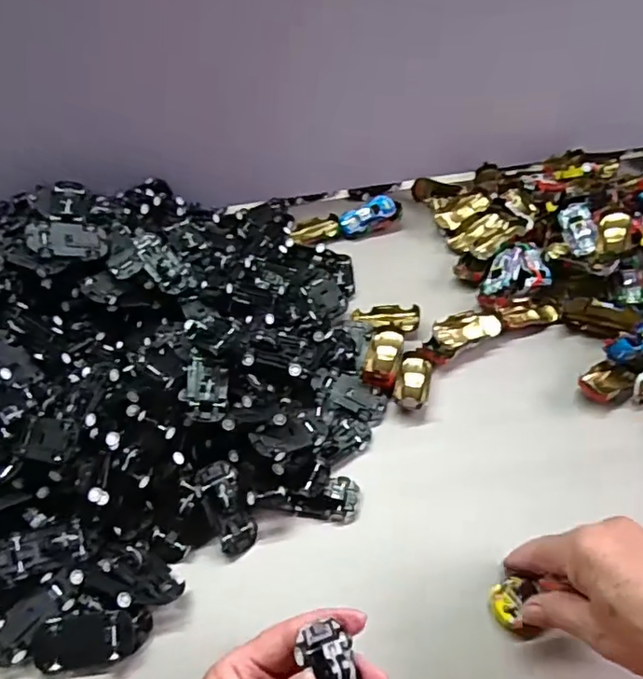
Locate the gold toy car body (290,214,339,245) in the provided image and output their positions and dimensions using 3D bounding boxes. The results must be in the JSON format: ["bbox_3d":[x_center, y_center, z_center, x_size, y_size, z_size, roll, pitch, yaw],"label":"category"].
[{"bbox_3d":[-0.008,-0.122,0.633,0.055,0.011,0.031,-21,50,-12],"label":"gold toy car body"}]

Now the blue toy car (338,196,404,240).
[{"bbox_3d":[0.054,-0.135,0.632,0.070,0.021,0.030,-21,50,-13],"label":"blue toy car"}]

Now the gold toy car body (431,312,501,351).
[{"bbox_3d":[0.129,-0.010,0.516,0.061,0.017,0.033,-19,50,-11],"label":"gold toy car body"}]

